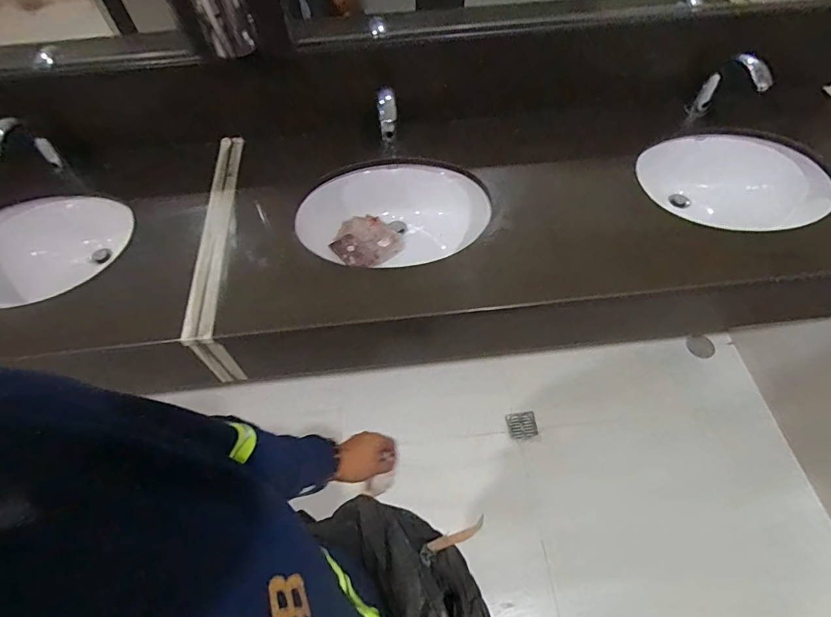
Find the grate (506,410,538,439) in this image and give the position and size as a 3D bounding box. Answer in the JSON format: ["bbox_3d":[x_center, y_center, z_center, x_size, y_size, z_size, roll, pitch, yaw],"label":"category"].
[{"bbox_3d":[0.376,0.411,1.553,0.097,0.012,0.090,-8,58,-3],"label":"grate"}]

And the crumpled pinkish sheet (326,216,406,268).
[{"bbox_3d":[-0.132,-0.177,1.174,0.169,0.032,0.162,-29,62,-15],"label":"crumpled pinkish sheet"}]

